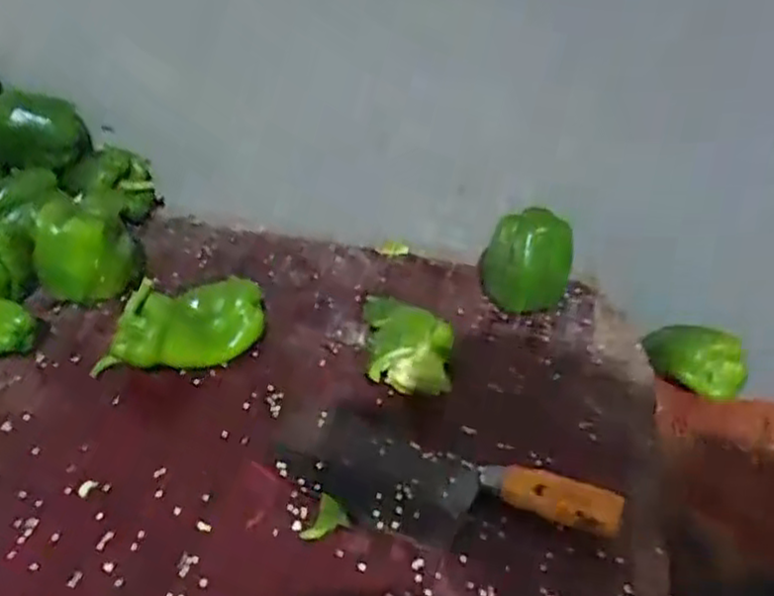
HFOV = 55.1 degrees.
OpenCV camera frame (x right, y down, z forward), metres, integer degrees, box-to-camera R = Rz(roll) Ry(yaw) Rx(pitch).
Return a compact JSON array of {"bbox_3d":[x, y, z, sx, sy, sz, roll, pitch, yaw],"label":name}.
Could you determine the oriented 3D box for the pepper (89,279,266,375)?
[{"bbox_3d":[-0.176,0.027,0.657,0.155,0.073,0.058,-19,40,-29],"label":"pepper"}]

